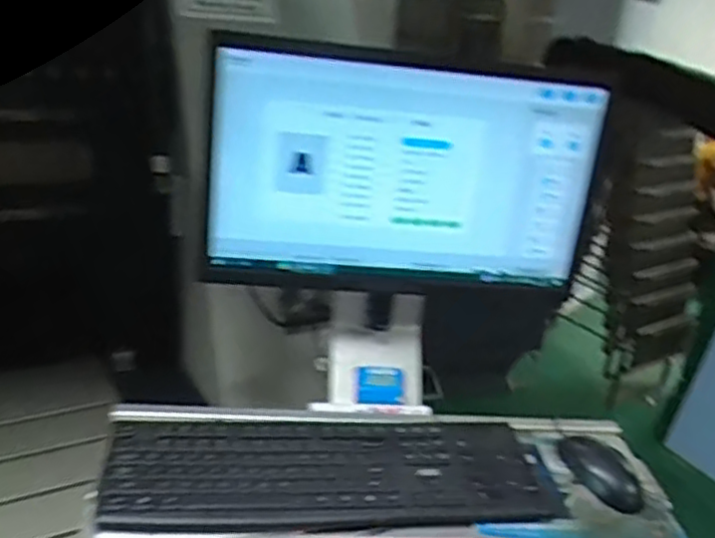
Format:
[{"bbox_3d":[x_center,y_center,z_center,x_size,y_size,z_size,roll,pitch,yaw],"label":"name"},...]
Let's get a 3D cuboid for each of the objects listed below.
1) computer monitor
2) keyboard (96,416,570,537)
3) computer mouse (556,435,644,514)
[{"bbox_3d":[0.055,-0.102,0.790,0.433,0.252,0.035,3,23,-8],"label":"computer monitor"},{"bbox_3d":[-0.021,0.208,0.756,0.454,0.033,0.167,0,23,-13],"label":"keyboard"},{"bbox_3d":[0.268,0.224,0.806,0.056,0.030,0.106,-3,24,-20],"label":"computer mouse"}]

